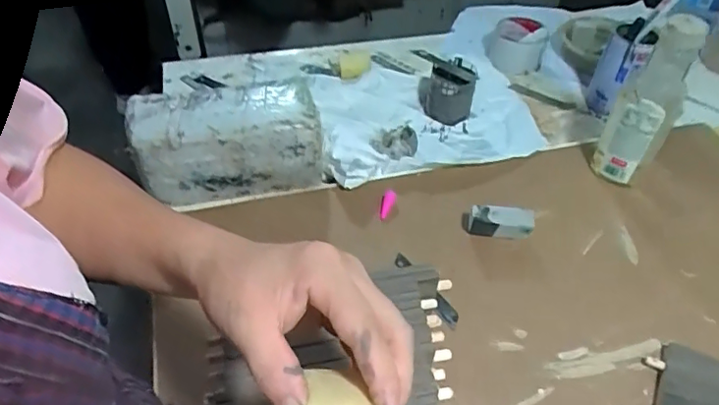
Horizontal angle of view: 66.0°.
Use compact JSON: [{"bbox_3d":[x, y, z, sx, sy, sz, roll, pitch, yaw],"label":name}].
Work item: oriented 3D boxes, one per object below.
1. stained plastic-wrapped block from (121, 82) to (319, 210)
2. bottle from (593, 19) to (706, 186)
[{"bbox_3d":[-0.155,-0.068,0.662,0.210,0.098,0.103,-11,48,-11],"label":"stained plastic-wrapped block"},{"bbox_3d":[0.327,-0.114,0.623,0.066,0.190,0.077,27,52,22],"label":"bottle"}]

